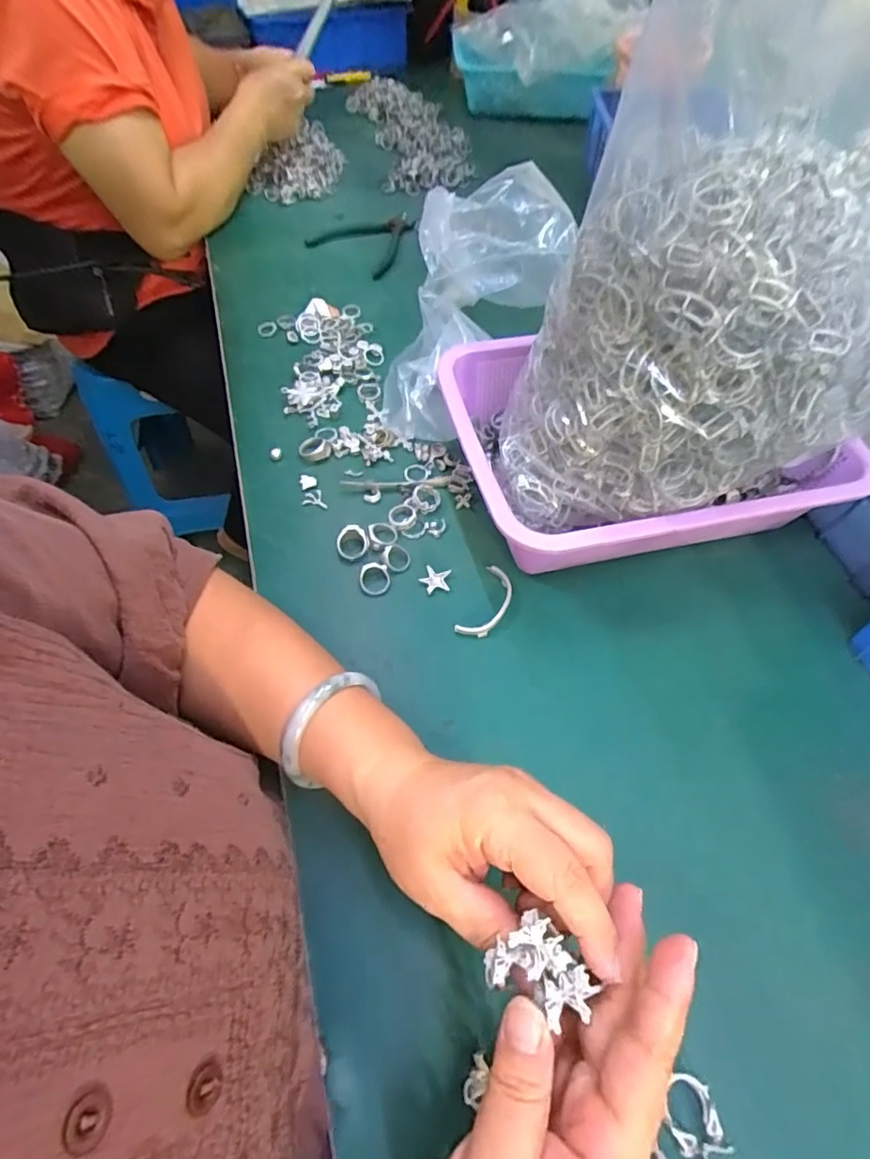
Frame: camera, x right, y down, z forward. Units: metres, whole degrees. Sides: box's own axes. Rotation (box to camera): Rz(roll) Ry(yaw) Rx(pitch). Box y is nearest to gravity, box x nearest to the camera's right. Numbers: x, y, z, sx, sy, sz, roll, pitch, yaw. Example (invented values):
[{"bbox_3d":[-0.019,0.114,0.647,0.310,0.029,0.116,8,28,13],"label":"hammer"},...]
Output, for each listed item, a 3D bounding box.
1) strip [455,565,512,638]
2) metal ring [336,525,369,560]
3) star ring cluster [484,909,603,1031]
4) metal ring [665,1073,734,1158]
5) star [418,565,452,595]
[{"bbox_3d":[0.040,0.018,0.417,0.026,0.006,0.063,24,59,15],"label":"strip"},{"bbox_3d":[-0.065,-0.030,0.438,0.026,0.014,0.023,-14,57,-10],"label":"metal ring"},{"bbox_3d":[0.039,0.149,0.206,0.029,0.015,0.034,-37,64,-23],"label":"star ring cluster"},{"bbox_3d":[0.122,0.255,0.260,0.024,0.011,0.031,-10,57,-7],"label":"metal ring"},{"bbox_3d":[0.000,0.000,0.429,0.024,0.004,0.021,2,56,0],"label":"star"}]

